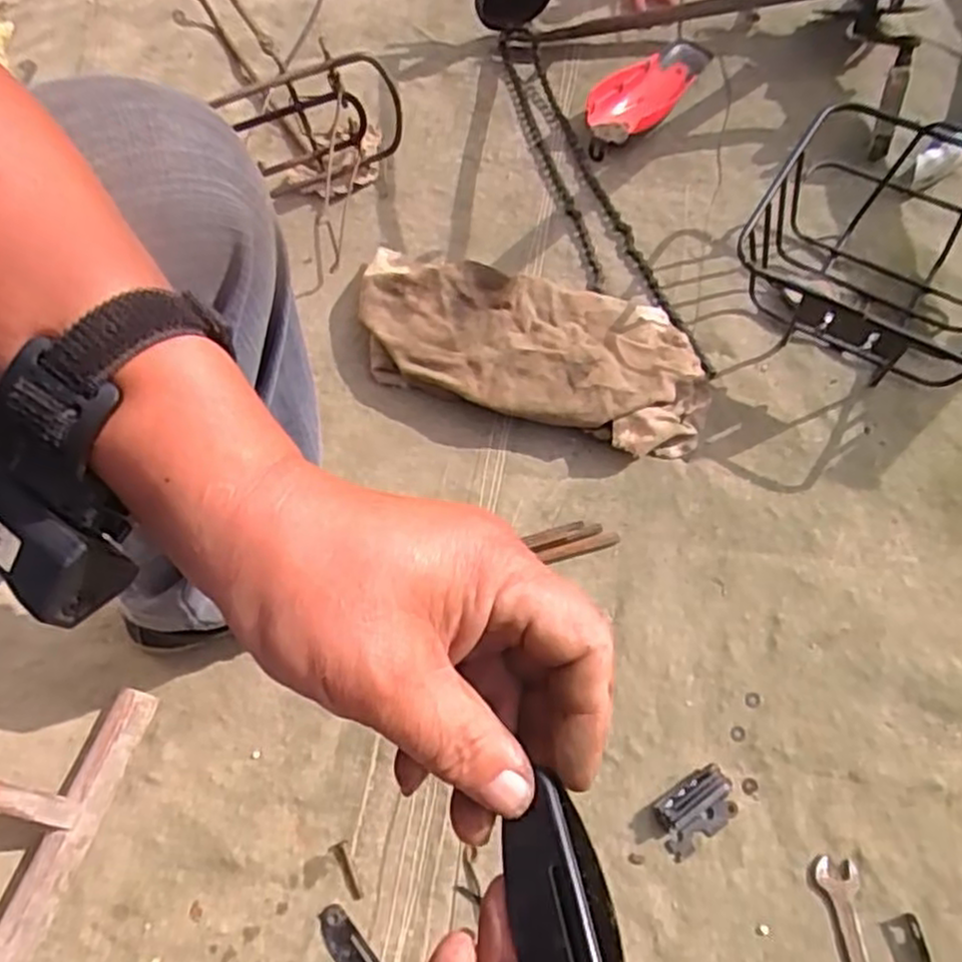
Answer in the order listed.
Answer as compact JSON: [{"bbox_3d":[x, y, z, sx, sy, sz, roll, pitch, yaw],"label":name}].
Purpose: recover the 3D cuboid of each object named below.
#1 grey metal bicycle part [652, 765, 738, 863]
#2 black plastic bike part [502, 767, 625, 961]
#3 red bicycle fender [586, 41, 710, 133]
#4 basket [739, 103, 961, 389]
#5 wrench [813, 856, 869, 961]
[{"bbox_3d":[0.178,0.271,0.613,0.073,0.019,0.045,-32,69,-11],"label":"grey metal bicycle part"},{"bbox_3d":[0.023,0.125,0.213,0.028,0.015,0.072,-12,58,-2],"label":"black plastic bike part"},{"bbox_3d":[0.204,-0.467,0.893,0.165,0.037,0.079,-41,71,-14],"label":"red bicycle fender"},{"bbox_3d":[0.403,-0.222,0.729,0.258,0.129,0.248,27,70,14],"label":"basket"},{"bbox_3d":[0.290,0.373,0.569,0.031,0.004,0.152,-4,66,1],"label":"wrench"}]

